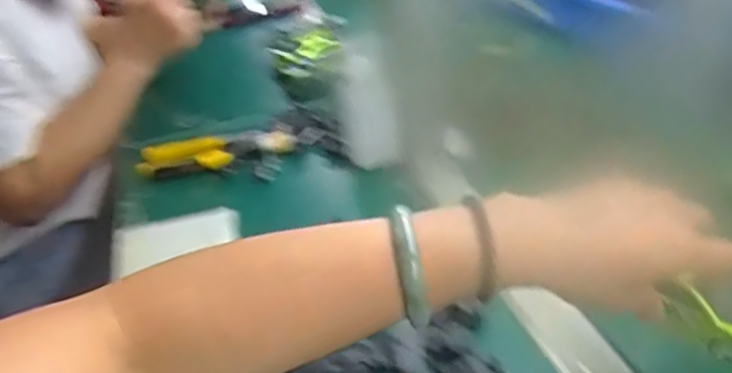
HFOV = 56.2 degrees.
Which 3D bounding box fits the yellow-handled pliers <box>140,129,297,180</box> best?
[{"bbox_3d":[-0.167,-0.036,0.780,0.172,0.027,0.060,-8,31,-1],"label":"yellow-handled pliers"}]

